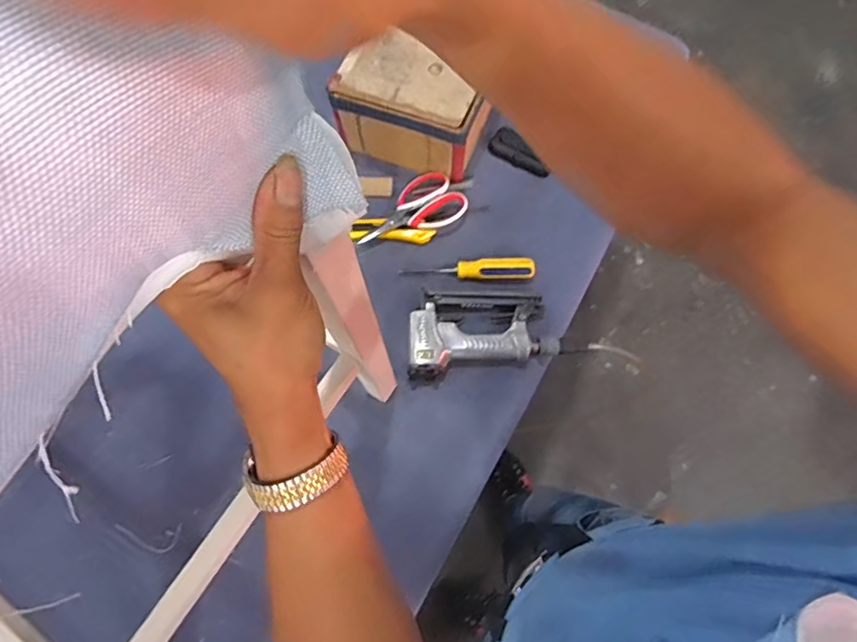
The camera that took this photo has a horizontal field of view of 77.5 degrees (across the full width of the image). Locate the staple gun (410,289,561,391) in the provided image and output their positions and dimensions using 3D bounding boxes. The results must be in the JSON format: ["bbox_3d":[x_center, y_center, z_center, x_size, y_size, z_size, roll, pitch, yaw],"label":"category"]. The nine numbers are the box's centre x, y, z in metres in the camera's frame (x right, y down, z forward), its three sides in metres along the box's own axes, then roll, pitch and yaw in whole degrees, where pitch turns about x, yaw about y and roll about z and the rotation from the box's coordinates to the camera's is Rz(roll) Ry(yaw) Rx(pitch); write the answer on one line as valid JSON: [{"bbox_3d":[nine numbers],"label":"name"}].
[{"bbox_3d":[0.071,0.015,0.763,0.201,0.060,0.121,-8,70,-3],"label":"staple gun"}]

